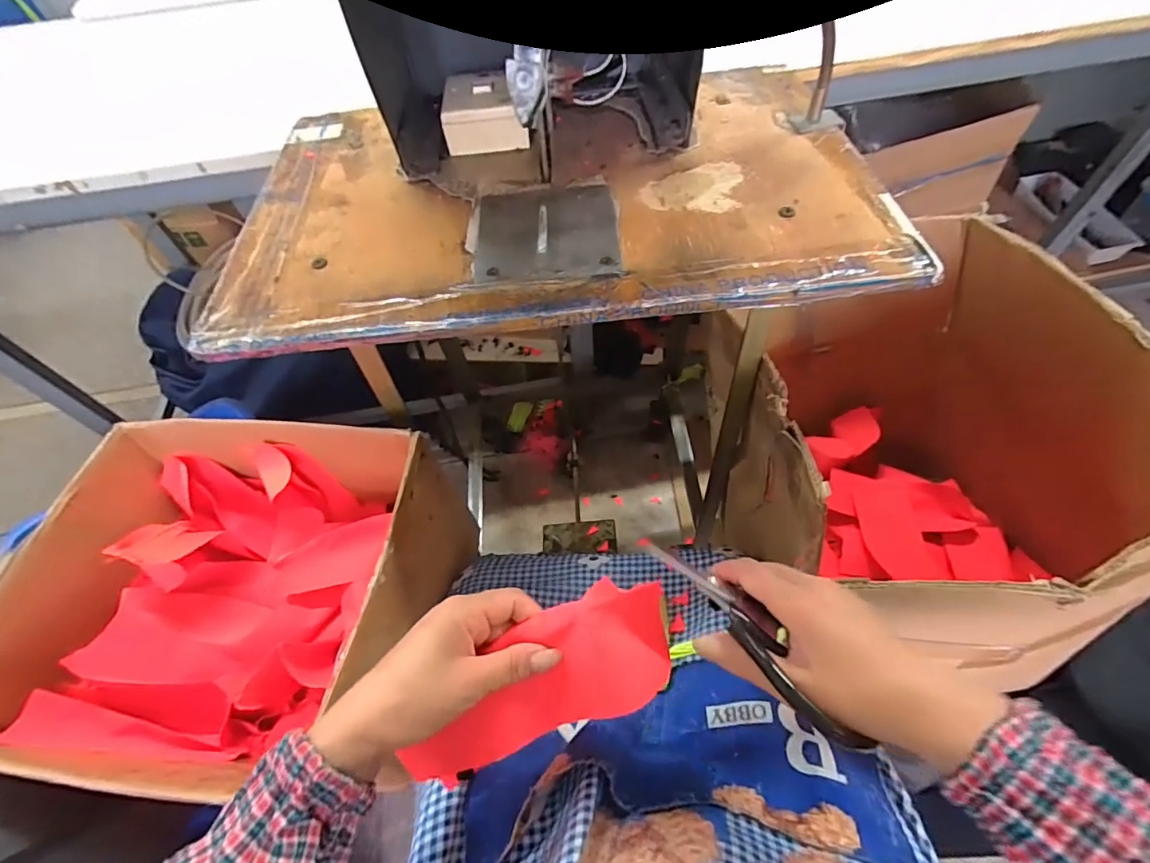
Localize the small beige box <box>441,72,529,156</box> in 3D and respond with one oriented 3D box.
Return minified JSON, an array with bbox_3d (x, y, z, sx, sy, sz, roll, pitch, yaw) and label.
[{"bbox_3d":[-0.097,-0.346,0.538,0.088,0.042,0.089,-7,57,0],"label":"small beige box"}]

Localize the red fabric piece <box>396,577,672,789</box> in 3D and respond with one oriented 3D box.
[{"bbox_3d":[-0.029,0.169,0.334,0.199,0.026,0.076,-32,86,10],"label":"red fabric piece"}]

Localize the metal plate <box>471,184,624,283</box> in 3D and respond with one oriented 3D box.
[{"bbox_3d":[-0.026,-0.184,0.454,0.126,0.006,0.132,-2,57,3],"label":"metal plate"}]

